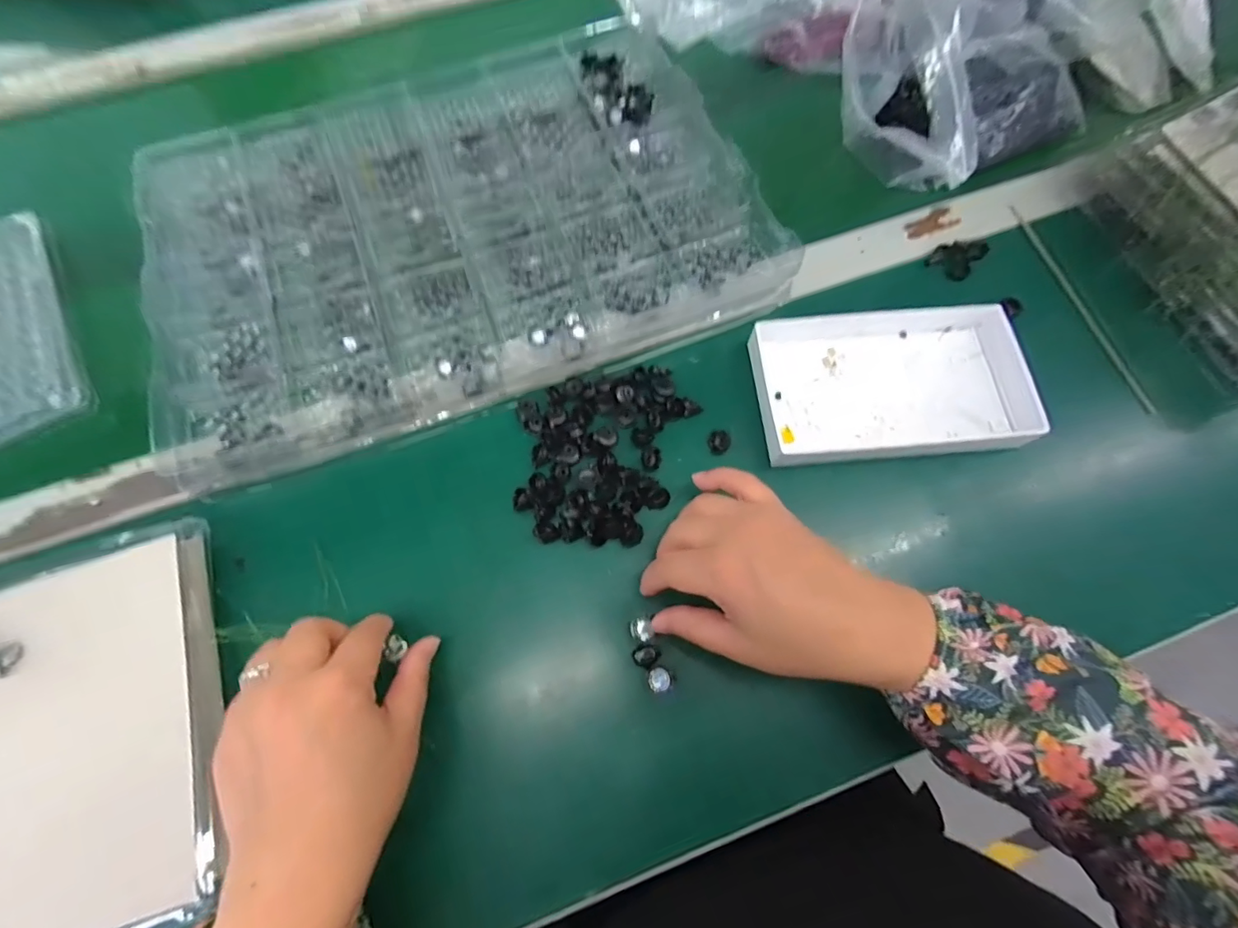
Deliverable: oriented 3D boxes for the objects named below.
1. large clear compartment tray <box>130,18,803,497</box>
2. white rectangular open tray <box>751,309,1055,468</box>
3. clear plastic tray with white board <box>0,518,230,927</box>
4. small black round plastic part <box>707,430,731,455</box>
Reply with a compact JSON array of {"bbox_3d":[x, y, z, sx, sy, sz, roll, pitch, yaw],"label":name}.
[{"bbox_3d":[-0.127,-0.187,0.404,0.446,0.034,0.301,-19,69,-7],"label":"large clear compartment tray"},{"bbox_3d":[0.186,-0.058,0.366,0.168,0.035,0.106,-4,68,-1],"label":"white rectangular open tray"},{"bbox_3d":[-0.319,0.152,0.278,0.200,0.029,0.208,-20,71,-6],"label":"clear plastic tray with white board"},{"bbox_3d":[0.068,-0.015,0.357,0.016,0.010,0.015,-1,70,1],"label":"small black round plastic part"}]

